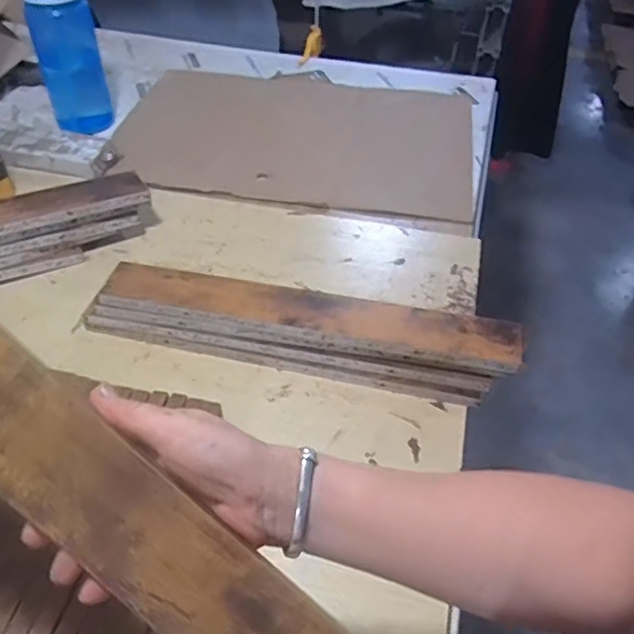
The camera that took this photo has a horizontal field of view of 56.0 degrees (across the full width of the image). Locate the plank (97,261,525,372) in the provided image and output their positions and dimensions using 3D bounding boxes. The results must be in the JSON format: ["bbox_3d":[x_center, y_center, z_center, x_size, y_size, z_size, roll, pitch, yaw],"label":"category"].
[{"bbox_3d":[-0.012,-0.003,0.666,0.455,0.028,0.066,10,47,8],"label":"plank"}]

